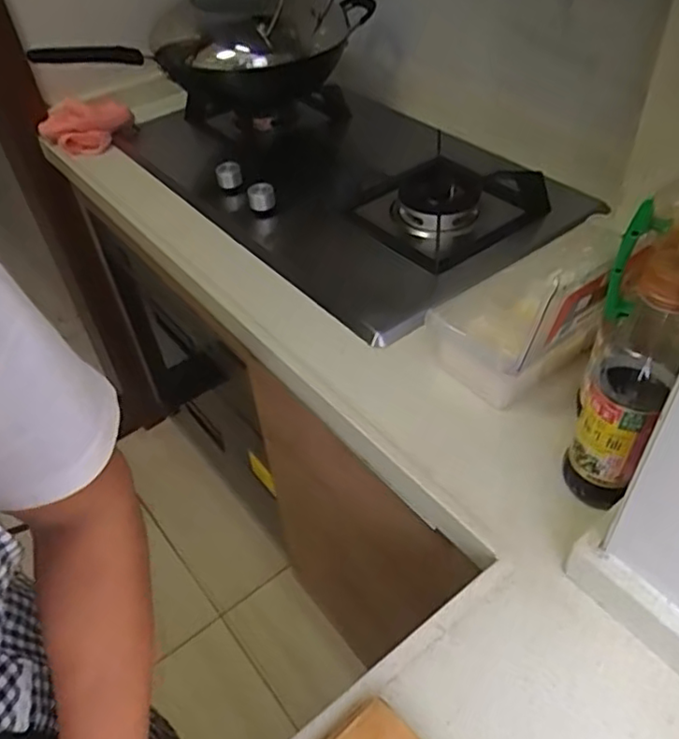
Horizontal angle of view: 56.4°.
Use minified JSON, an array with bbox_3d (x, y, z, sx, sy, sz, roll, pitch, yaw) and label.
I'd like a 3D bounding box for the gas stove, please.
[{"bbox_3d":[0.012,-0.316,1.000,0.463,0.072,0.716,-31,50,-23],"label":"gas stove"}]

